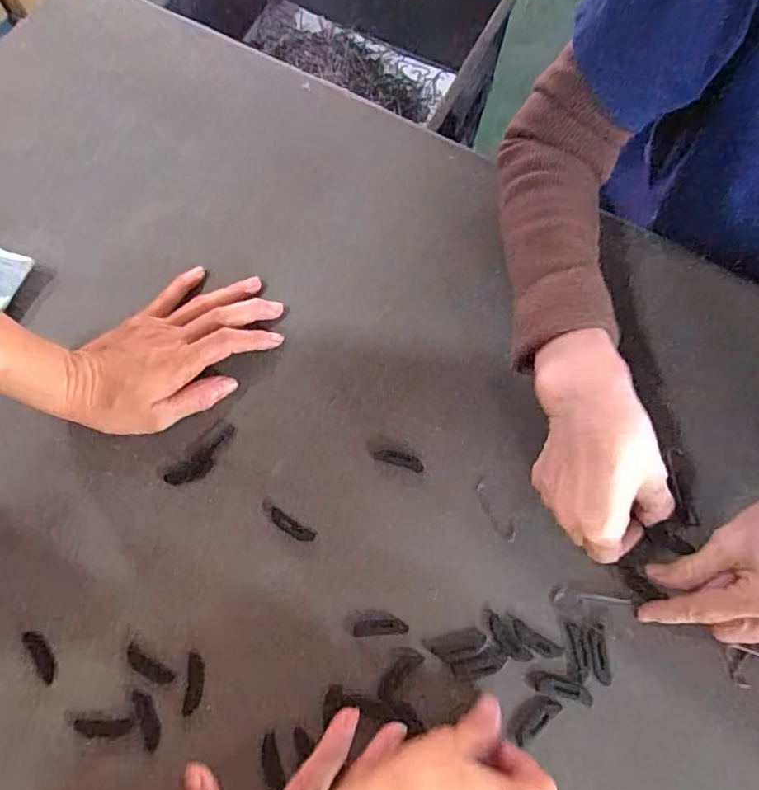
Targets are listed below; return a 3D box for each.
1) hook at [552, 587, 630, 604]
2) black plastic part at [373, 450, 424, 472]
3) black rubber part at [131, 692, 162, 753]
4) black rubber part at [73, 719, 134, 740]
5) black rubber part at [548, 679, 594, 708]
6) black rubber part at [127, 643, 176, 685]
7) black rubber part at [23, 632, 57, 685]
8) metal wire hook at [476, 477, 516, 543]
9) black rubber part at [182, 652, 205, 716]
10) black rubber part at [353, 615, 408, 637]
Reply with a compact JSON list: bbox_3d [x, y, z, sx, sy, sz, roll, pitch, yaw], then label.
[{"bbox_3d":[0.138,0.131,0.368,0.050,0.004,0.008,3,71,1],"label":"hook"},{"bbox_3d":[0.014,0.045,0.399,0.035,0.004,0.010,16,72,6],"label":"black plastic part"},{"bbox_3d":[-0.143,0.201,0.349,0.012,0.004,0.034,-21,72,-7],"label":"black rubber part"},{"bbox_3d":[-0.169,0.205,0.347,0.035,0.004,0.010,1,71,1],"label":"black rubber part"},{"bbox_3d":[0.119,0.185,0.351,0.027,0.004,0.012,15,72,5],"label":"black rubber part"},{"bbox_3d":[-0.147,0.173,0.359,0.036,0.004,0.011,31,74,10],"label":"black rubber part"},{"bbox_3d":[-0.214,0.166,0.360,0.013,0.004,0.035,-35,74,-11],"label":"black rubber part"},{"bbox_3d":[0.078,0.079,0.386,0.012,0.004,0.046,-26,73,-8],"label":"metal wire hook"},{"bbox_3d":[-0.117,0.182,0.355,0.011,0.004,0.035,1,71,0],"label":"black rubber part"},{"bbox_3d":[0.001,0.149,0.364,0.034,0.004,0.013,-3,71,-1],"label":"black rubber part"}]

